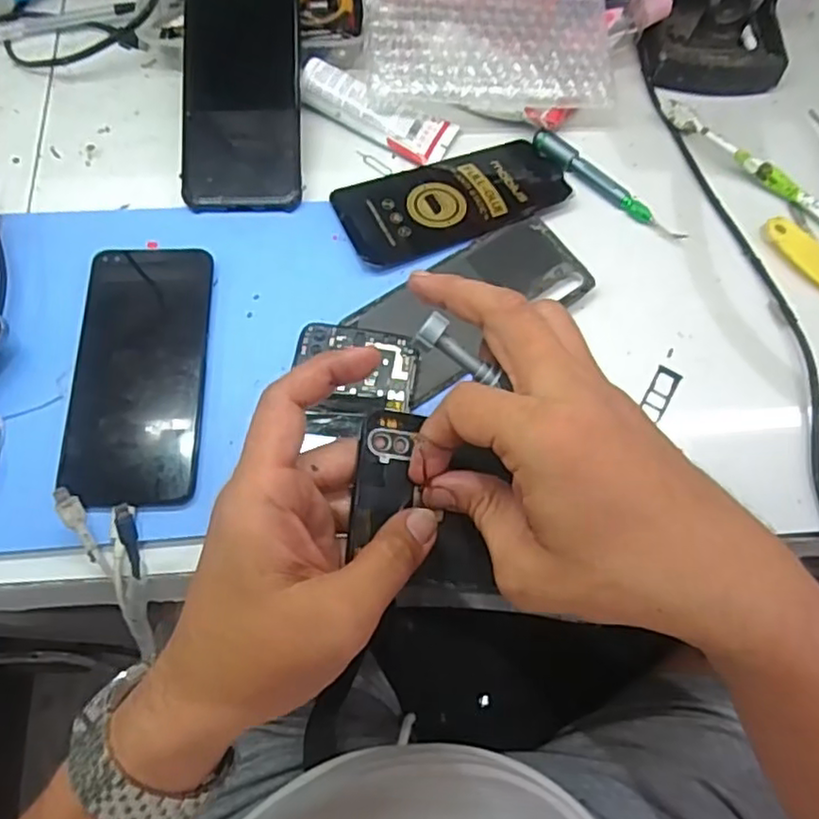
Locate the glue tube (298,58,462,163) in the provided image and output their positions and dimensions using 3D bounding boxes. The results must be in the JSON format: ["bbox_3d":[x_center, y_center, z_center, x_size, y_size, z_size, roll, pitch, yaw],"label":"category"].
[{"bbox_3d":[-0.024,-0.210,0.463,0.110,0.025,0.038,21,70,6],"label":"glue tube"}]

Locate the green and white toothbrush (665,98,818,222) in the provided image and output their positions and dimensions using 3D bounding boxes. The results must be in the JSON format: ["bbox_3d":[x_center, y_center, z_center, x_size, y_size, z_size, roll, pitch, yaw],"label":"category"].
[{"bbox_3d":[0.259,-0.165,0.464,0.182,0.013,0.015,42,73,12],"label":"green and white toothbrush"}]

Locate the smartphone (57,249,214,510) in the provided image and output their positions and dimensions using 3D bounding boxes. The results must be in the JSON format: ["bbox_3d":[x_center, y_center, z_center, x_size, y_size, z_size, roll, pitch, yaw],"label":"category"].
[{"bbox_3d":[-0.157,-0.023,0.380,0.073,0.010,0.159,0,72,-6],"label":"smartphone"}]

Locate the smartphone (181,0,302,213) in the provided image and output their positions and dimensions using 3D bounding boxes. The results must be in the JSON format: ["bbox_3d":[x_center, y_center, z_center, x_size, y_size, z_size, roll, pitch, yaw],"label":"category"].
[{"bbox_3d":[-0.113,-0.214,0.439,0.076,0.010,0.161,0,85,-3],"label":"smartphone"}]

